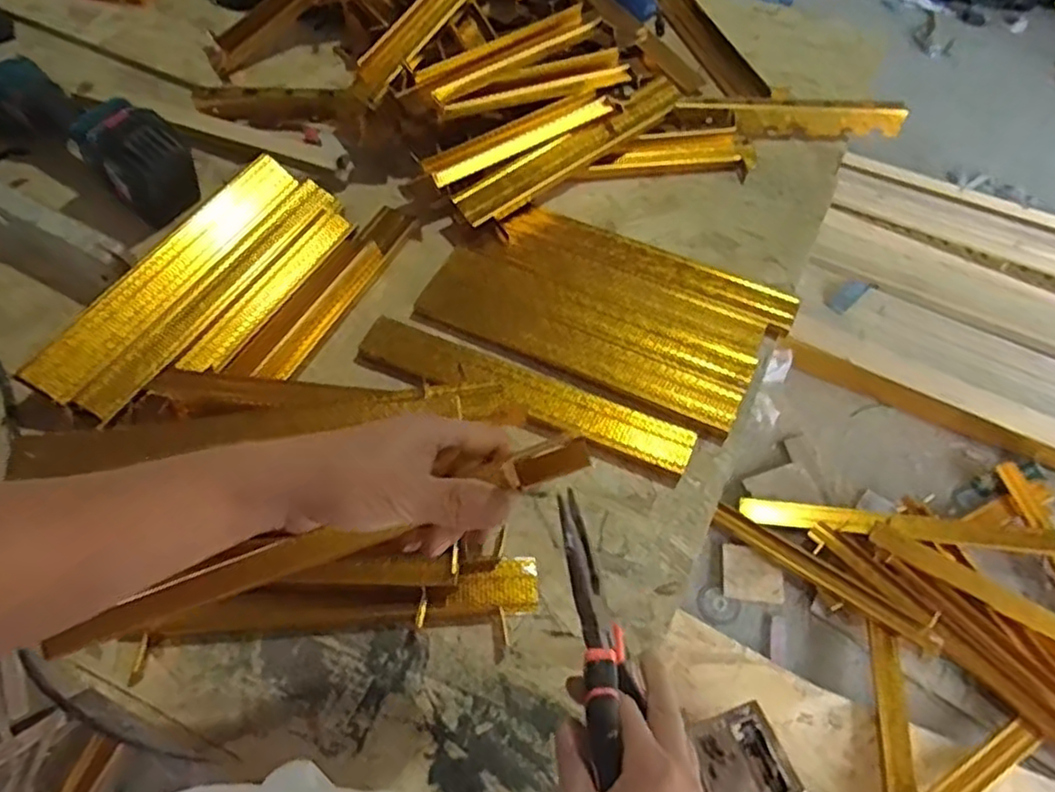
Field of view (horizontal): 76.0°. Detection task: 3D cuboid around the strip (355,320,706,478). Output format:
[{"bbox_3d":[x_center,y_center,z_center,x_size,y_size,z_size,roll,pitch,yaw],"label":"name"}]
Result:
[{"bbox_3d":[-0.008,0.000,0.673,0.346,0.024,0.058,21,55,13],"label":"strip"}]

